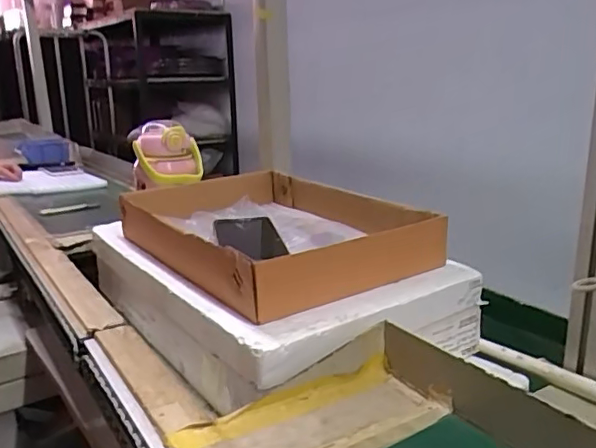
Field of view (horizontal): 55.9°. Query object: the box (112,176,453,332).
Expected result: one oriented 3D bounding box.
[{"bbox_3d":[-0.024,0.003,0.674,0.276,0.059,0.372,-11,18,-32],"label":"box"}]

